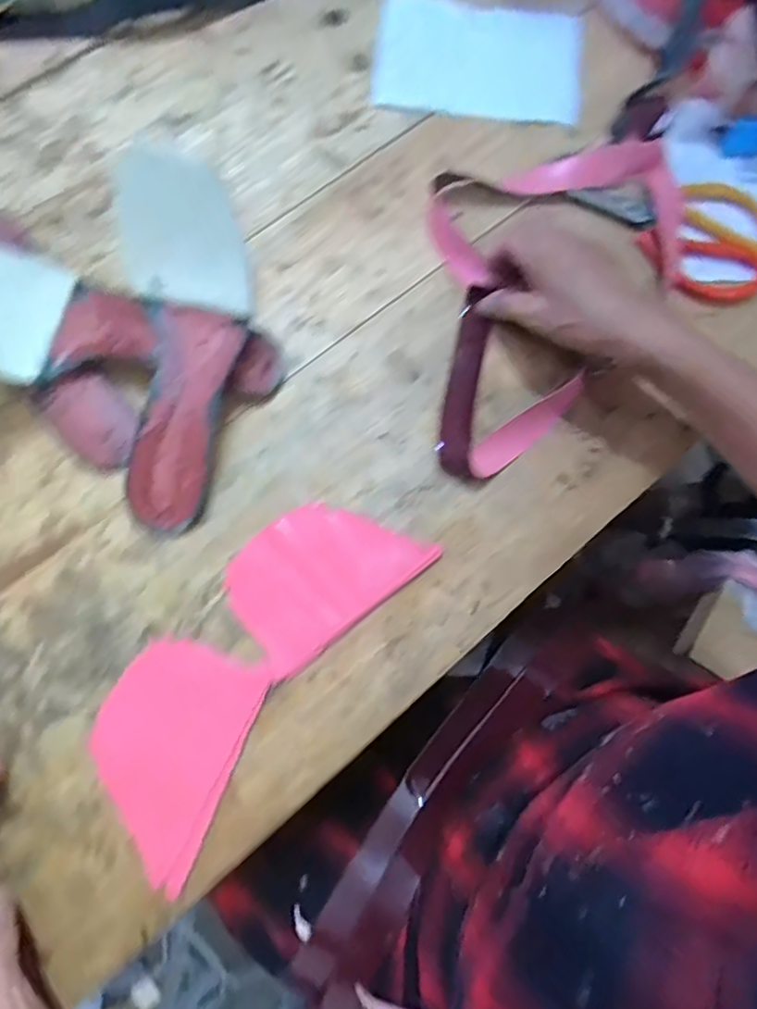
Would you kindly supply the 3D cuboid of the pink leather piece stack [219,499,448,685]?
[{"bbox_3d":[-0.039,0.044,0.416,0.130,0.006,0.090,-38,79,-9],"label":"pink leather piece stack"}]

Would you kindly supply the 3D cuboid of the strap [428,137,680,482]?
[{"bbox_3d":[0.124,-0.190,0.485,0.189,0.044,0.354,26,72,7],"label":"strap"}]

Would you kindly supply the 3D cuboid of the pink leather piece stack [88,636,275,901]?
[{"bbox_3d":[-0.139,0.157,0.384,0.095,0.006,0.133,21,76,5],"label":"pink leather piece stack"}]

